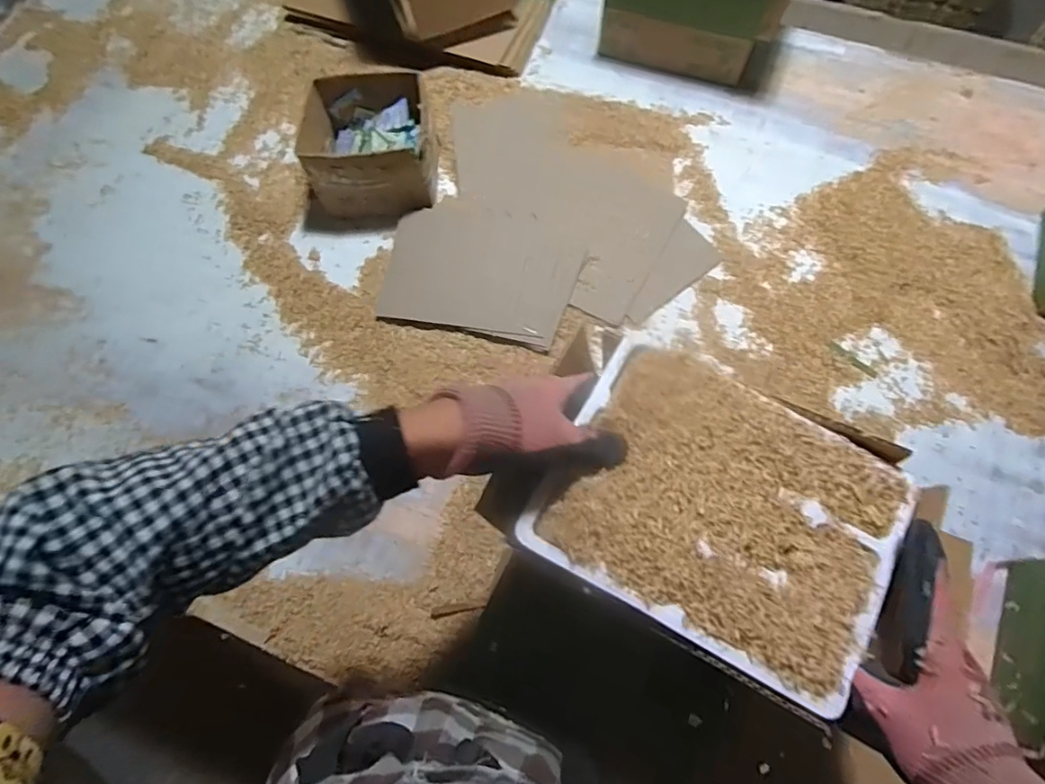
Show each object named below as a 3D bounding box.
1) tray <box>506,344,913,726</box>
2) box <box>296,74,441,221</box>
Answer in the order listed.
[{"bbox_3d":[0.142,0.081,0.399,0.232,0.028,0.179,27,73,11],"label":"tray"},{"bbox_3d":[-0.223,-0.365,0.851,0.180,0.118,0.185,-8,69,-2],"label":"box"}]

